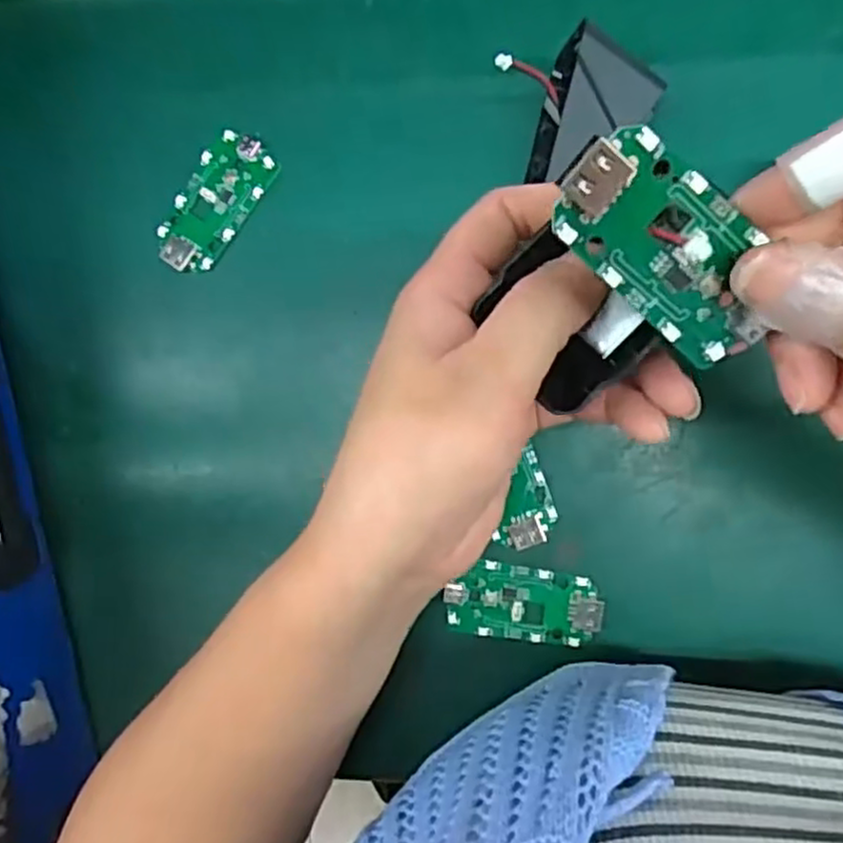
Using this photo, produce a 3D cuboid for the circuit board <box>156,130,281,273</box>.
[{"bbox_3d":[-0.090,-0.095,0.317,0.030,0.005,0.063,36,95,6],"label":"circuit board"}]

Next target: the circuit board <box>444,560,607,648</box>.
[{"bbox_3d":[0.042,0.075,0.301,0.063,0.004,0.031,3,91,8],"label":"circuit board"}]

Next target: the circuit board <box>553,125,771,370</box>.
[{"bbox_3d":[0.058,-0.039,0.167,0.031,0.007,0.063,-46,116,6],"label":"circuit board"}]

